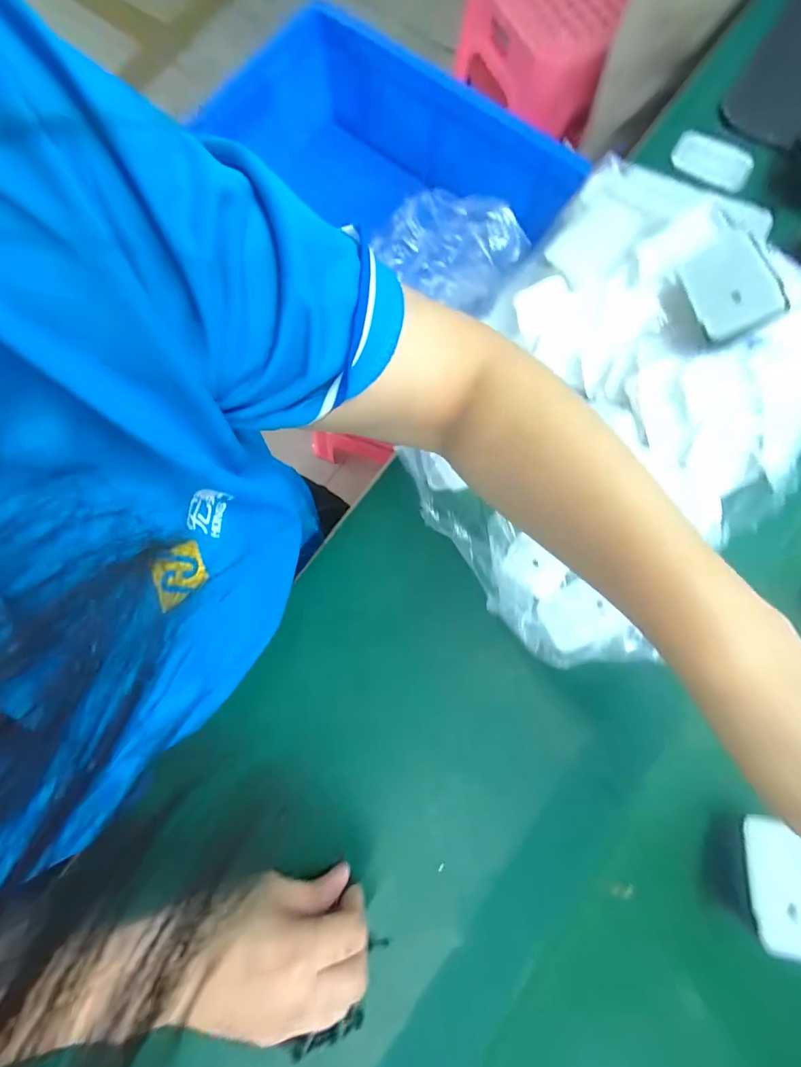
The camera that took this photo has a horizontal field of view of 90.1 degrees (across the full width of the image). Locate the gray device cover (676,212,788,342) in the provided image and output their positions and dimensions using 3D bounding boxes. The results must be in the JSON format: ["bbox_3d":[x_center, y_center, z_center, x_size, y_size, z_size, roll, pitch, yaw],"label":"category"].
[{"bbox_3d":[0.228,-0.178,0.281,0.043,0.009,0.077,-25,76,32],"label":"gray device cover"}]

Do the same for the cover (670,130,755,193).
[{"bbox_3d":[0.299,-0.357,0.383,0.074,0.008,0.046,34,82,6],"label":"cover"}]

